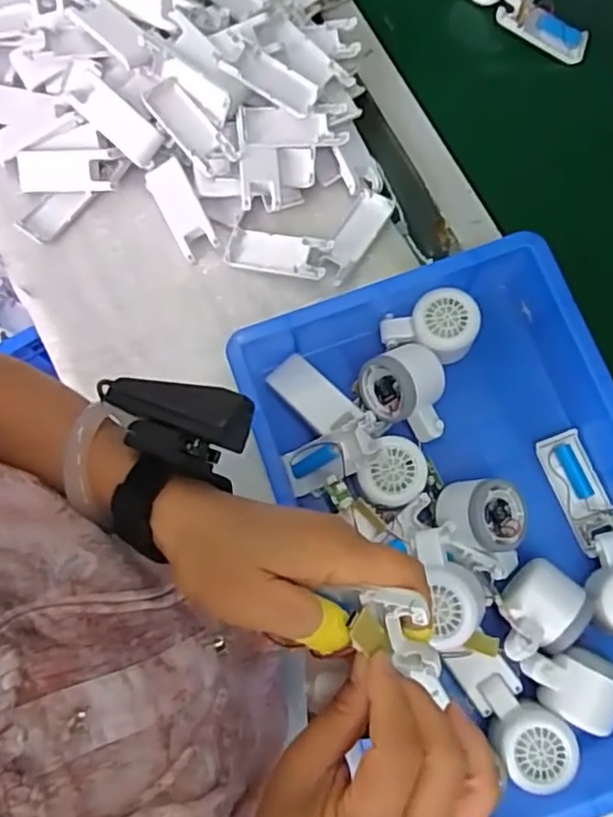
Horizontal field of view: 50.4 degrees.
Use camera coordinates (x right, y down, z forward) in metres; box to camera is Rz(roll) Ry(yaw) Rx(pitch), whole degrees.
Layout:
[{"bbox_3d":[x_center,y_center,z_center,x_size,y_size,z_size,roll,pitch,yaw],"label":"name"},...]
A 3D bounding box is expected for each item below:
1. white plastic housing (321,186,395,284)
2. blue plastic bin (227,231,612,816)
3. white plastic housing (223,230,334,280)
[{"bbox_3d":[0.048,-0.169,0.639,0.033,0.014,0.100,30,79,8],"label":"white plastic housing"},{"bbox_3d":[0.143,0.095,0.541,0.288,0.080,0.429,-19,77,-3],"label":"blue plastic bin"},{"bbox_3d":[-0.028,-0.151,0.639,0.102,0.015,0.039,12,84,16],"label":"white plastic housing"}]

